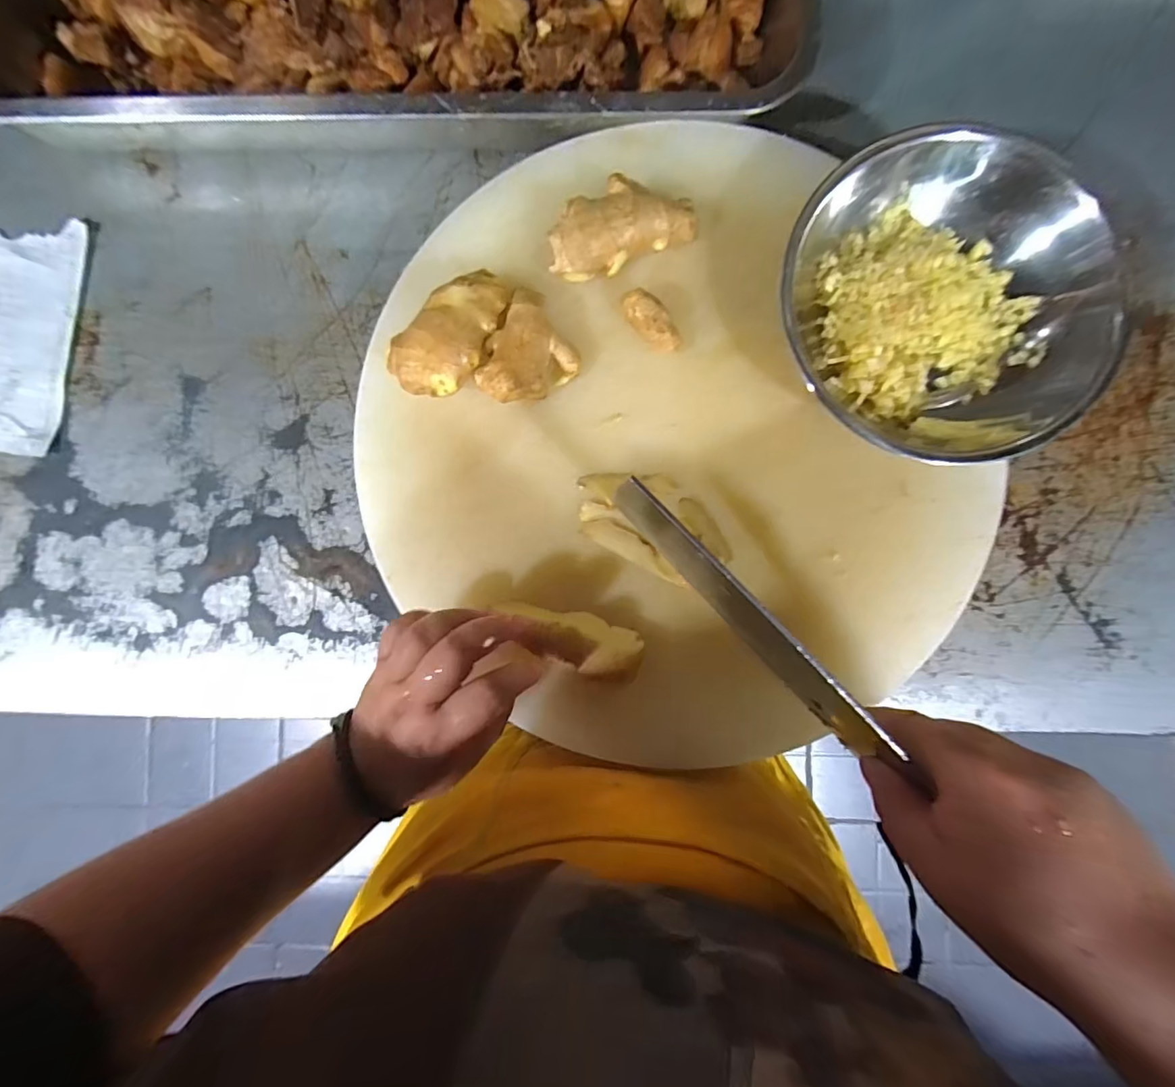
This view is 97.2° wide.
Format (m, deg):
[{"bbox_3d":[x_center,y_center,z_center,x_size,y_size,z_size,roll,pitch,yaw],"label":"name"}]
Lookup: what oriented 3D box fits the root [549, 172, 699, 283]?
[{"bbox_3d":[0.020,-0.200,0.329,0.092,0.032,0.043,-21,88,0],"label":"root"}]

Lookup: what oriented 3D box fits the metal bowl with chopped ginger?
[{"bbox_3d":[0.212,-0.148,0.307,0.184,0.057,0.177,0,88,1],"label":"metal bowl with chopped ginger"}]

